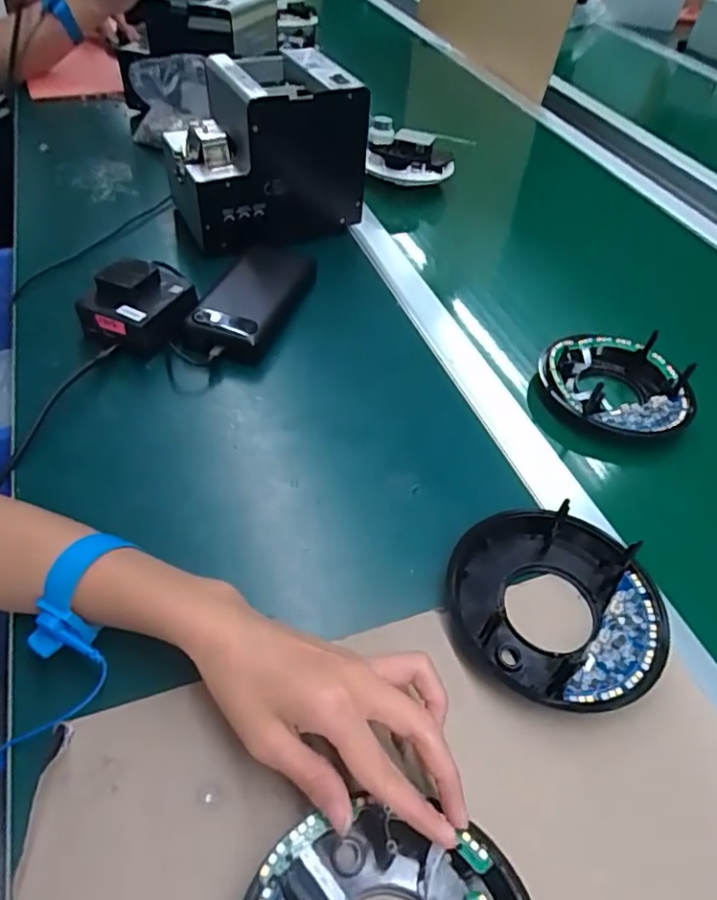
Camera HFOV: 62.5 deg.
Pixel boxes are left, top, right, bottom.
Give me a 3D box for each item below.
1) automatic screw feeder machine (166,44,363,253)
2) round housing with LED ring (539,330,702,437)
[{"bbox_3d":[-0.096,-0.310,0.630,0.193,0.158,0.107,-18,52,-22],"label":"automatic screw feeder machine"},{"bbox_3d":[0.225,-0.057,0.517,0.117,0.045,0.121,4,47,-4],"label":"round housing with LED ring"}]

